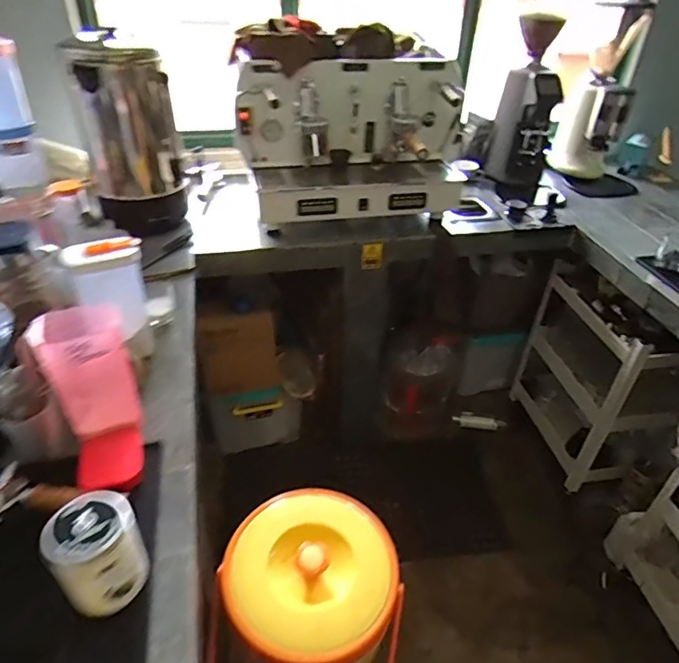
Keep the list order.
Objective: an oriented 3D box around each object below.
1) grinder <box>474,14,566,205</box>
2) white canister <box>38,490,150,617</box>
[{"bbox_3d":[0.608,-0.711,1.700,0.223,0.540,0.284,13,38,13],"label":"grinder"},{"bbox_3d":[-0.307,0.281,0.650,0.092,0.120,0.098,2,37,-1],"label":"white canister"}]

